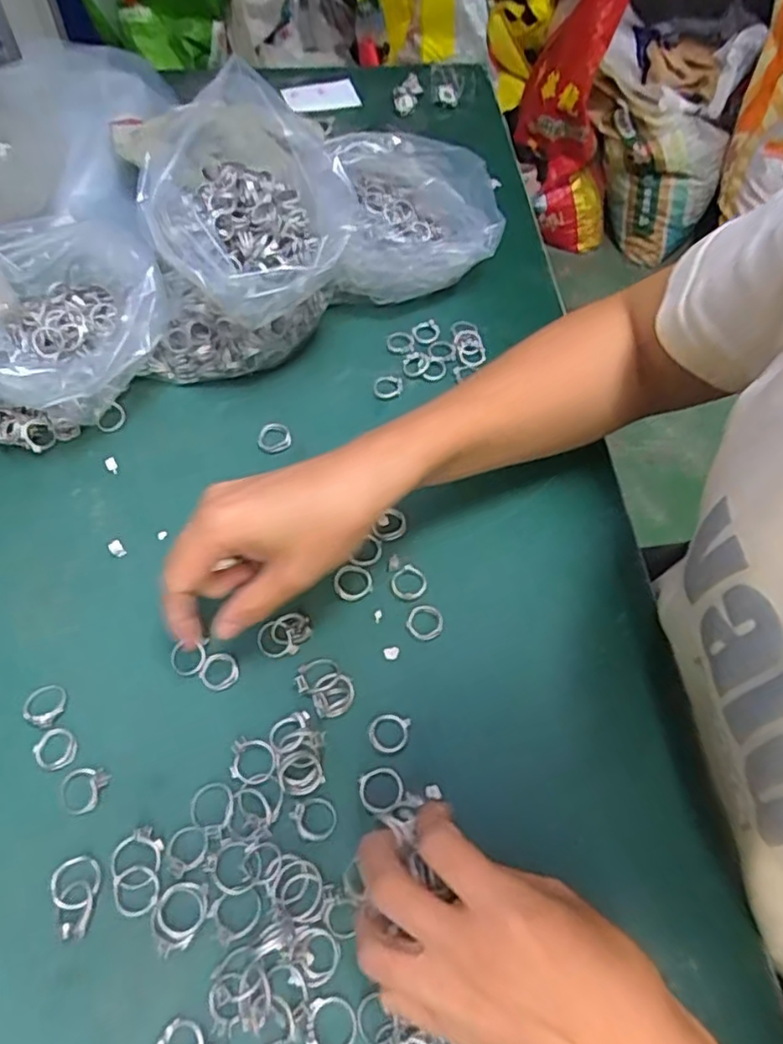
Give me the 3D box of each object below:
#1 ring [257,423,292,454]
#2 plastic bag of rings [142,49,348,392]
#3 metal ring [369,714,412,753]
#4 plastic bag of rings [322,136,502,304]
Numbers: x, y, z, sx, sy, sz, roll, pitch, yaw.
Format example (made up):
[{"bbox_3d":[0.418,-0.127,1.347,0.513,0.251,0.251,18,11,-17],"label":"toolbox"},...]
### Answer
[{"bbox_3d":[-0.080,-0.058,0.445,0.022,0.006,0.022,2,57,-3],"label":"ring"},{"bbox_3d":[-0.107,-0.214,0.466,0.136,0.132,0.189,-3,57,-6],"label":"plastic bag of rings"},{"bbox_3d":[-0.002,0.110,0.342,0.020,0.004,0.020,2,57,-3],"label":"metal ring"},{"bbox_3d":[0.015,-0.242,0.523,0.134,0.075,0.122,-3,57,-6],"label":"plastic bag of rings"}]

